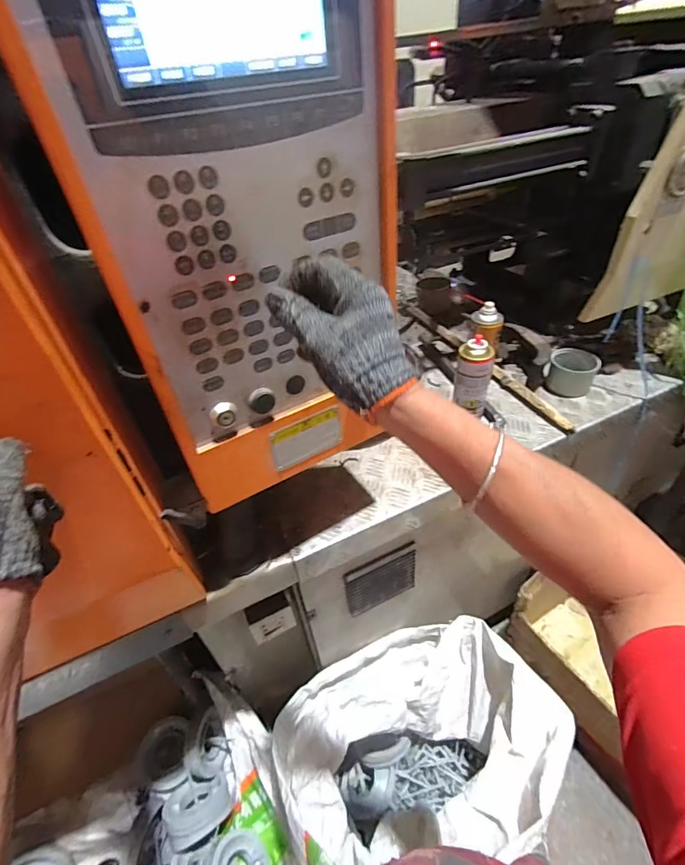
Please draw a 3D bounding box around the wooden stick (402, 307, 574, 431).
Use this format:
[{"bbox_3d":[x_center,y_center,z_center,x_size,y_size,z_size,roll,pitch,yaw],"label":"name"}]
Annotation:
[{"bbox_3d":[0.322,-0.184,1.017,0.033,0.023,0.602,-19,42,-14],"label":"wooden stick"}]

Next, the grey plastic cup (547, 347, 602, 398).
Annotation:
[{"bbox_3d":[0.492,-0.131,0.899,0.090,0.074,0.077,16,46,24],"label":"grey plastic cup"}]

